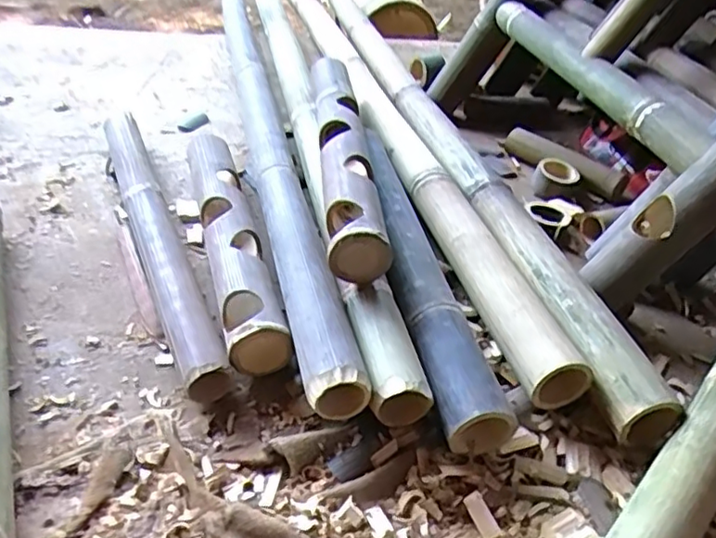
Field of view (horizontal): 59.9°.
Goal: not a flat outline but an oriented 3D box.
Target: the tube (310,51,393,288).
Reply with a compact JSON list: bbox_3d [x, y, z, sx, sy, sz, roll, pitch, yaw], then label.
[{"bbox_3d":[-0.023,-0.182,0.965,0.075,0.085,0.559,-1,40,-6],"label":"tube"}]

